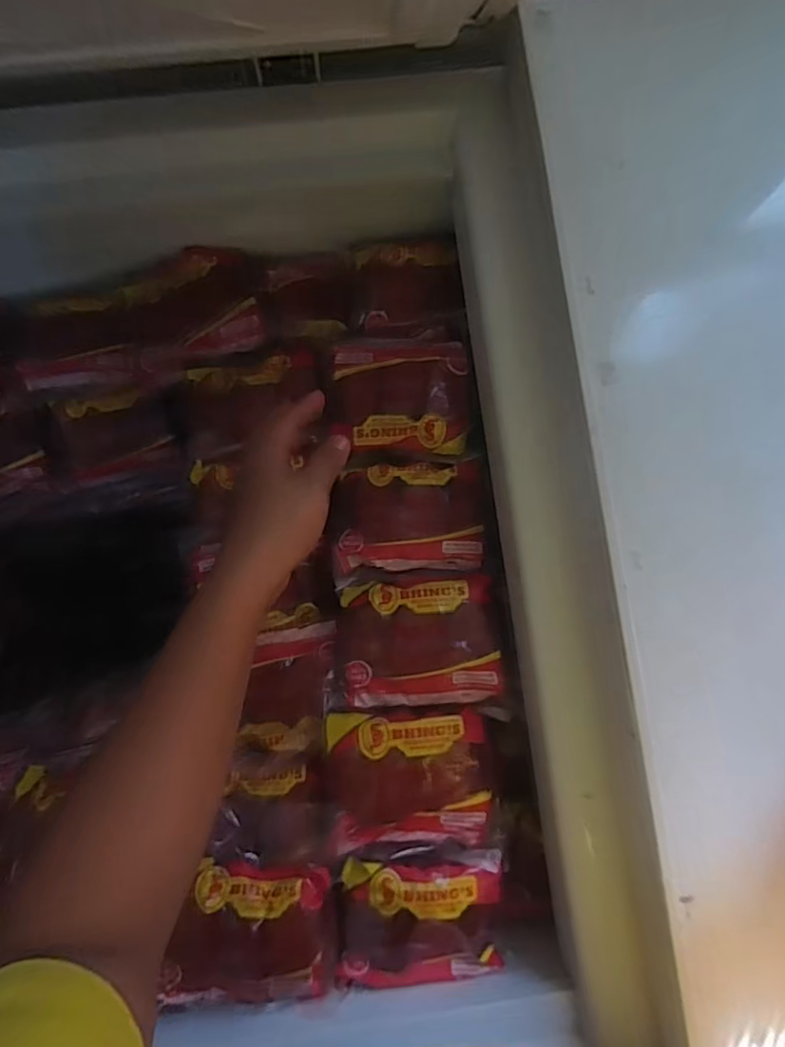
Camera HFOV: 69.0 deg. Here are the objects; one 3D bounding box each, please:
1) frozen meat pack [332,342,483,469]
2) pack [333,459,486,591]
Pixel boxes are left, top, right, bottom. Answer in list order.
[{"bbox_3d":[0.010,-0.105,0.494,0.119,0.034,0.105,-4,83,-2],"label":"frozen meat pack"},{"bbox_3d":[0.014,-0.005,0.476,0.127,0.022,0.092,-4,83,-2],"label":"pack"}]

